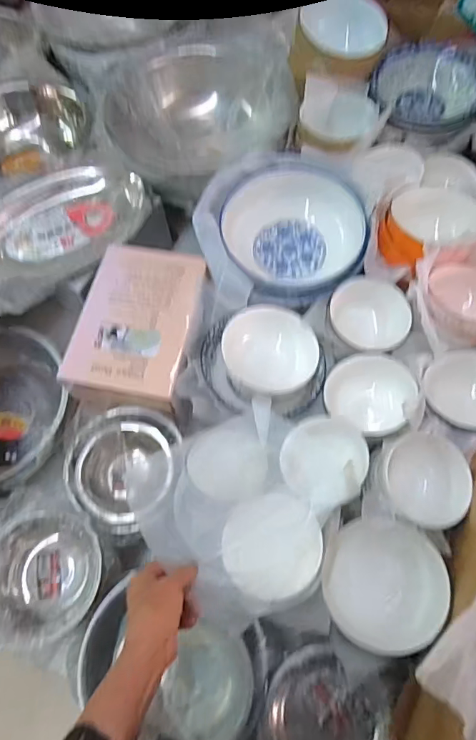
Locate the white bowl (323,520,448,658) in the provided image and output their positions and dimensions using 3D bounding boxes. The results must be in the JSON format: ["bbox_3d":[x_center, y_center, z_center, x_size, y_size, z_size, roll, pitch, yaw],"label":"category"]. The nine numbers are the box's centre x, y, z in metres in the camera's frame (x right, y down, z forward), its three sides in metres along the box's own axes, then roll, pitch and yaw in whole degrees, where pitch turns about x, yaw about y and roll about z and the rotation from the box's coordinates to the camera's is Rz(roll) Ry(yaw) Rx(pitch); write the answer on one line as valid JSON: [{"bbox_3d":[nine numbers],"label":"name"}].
[{"bbox_3d":[0.184,0.268,0.573,0.147,0.058,0.146,0,66,1],"label":"white bowl"}]

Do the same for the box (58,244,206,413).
[{"bbox_3d":[-0.152,-0.074,0.711,0.168,0.038,0.252,11,66,6],"label":"box"}]

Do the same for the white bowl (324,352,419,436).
[{"bbox_3d":[0.187,0.035,0.658,0.119,0.070,0.107,17,67,9],"label":"white bowl"}]

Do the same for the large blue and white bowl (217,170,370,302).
[{"bbox_3d":[0.100,-0.227,0.790,0.235,0.079,0.256,0,66,1],"label":"large blue and white bowl"}]

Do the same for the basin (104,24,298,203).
[{"bbox_3d":[-0.071,-0.511,0.922,0.348,0.109,0.348,0,66,1],"label":"basin"}]

